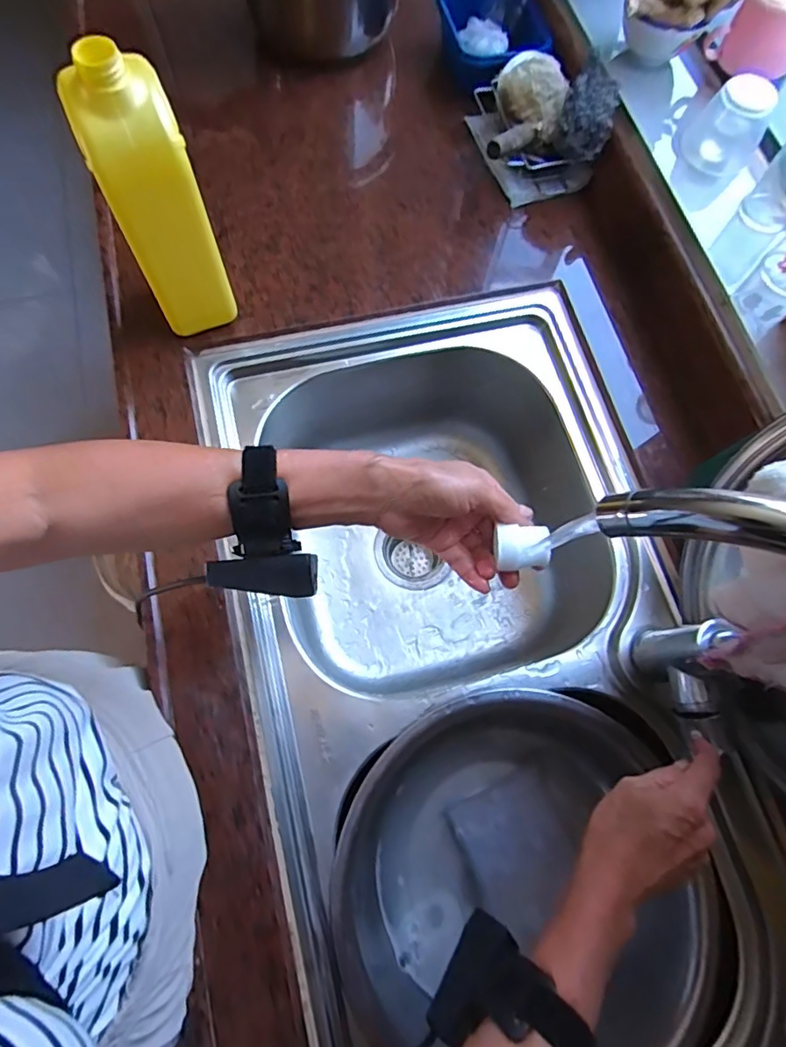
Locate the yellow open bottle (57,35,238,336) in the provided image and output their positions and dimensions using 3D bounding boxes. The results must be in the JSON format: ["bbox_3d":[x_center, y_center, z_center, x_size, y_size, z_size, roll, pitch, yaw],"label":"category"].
[{"bbox_3d":[-0.206,-0.272,0.480,0.078,0.237,0.079,-23,74,-9],"label":"yellow open bottle"}]

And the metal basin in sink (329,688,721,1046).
[{"bbox_3d":[0.121,0.315,0.510,0.326,0.118,0.286,20,73,5],"label":"metal basin in sink"}]

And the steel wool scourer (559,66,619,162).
[{"bbox_3d":[0.216,-0.454,0.600,0.056,0.051,0.074,18,72,4],"label":"steel wool scourer"}]

